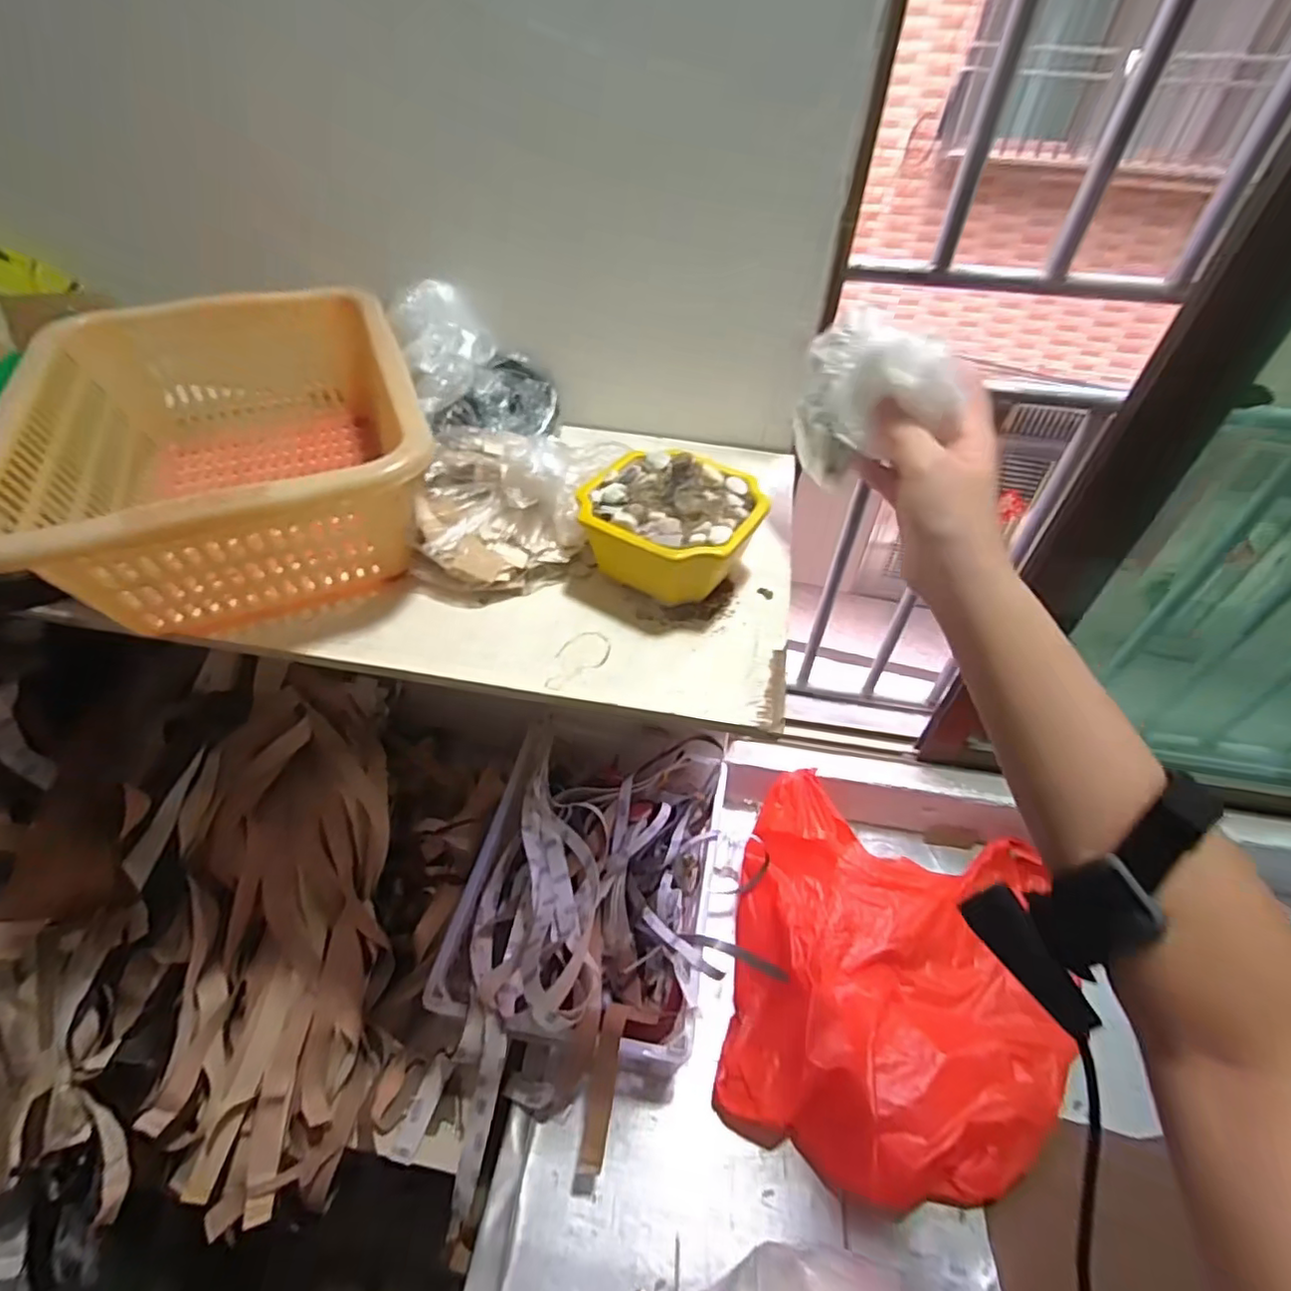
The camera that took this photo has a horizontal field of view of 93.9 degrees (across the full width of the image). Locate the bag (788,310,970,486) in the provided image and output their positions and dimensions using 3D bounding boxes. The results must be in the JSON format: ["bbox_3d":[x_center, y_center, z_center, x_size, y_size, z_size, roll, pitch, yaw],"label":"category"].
[{"bbox_3d":[0.135,-0.149,0.380,0.034,0.096,0.102,-19,49,-20],"label":"bag"}]

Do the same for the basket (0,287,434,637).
[{"bbox_3d":[-0.278,-0.134,0.417,0.225,0.104,0.297,-17,49,-18],"label":"basket"}]

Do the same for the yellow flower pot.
[{"bbox_3d":[0.016,-0.080,0.398,0.107,0.083,0.106,30,52,25],"label":"yellow flower pot"}]

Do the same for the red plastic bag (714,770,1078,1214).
[{"bbox_3d":[0.321,0.412,0.745,0.408,0.123,0.422,10,46,8],"label":"red plastic bag"}]

